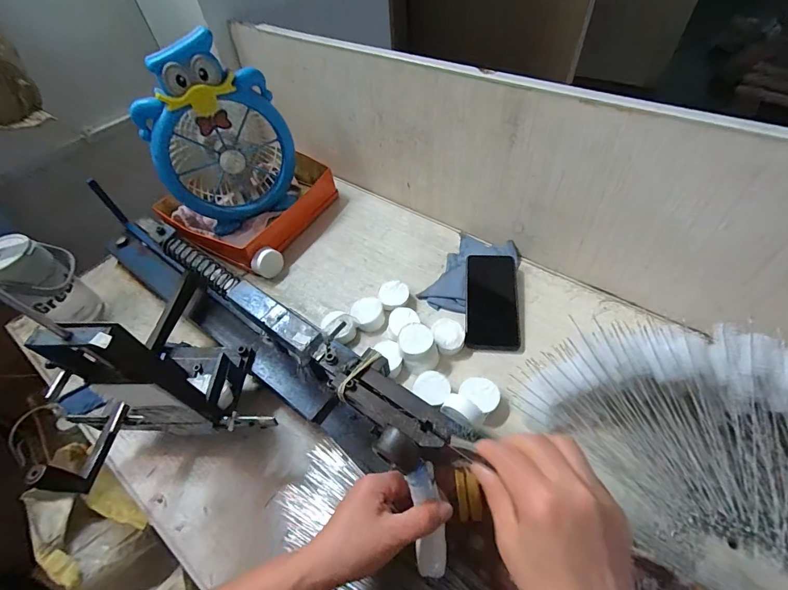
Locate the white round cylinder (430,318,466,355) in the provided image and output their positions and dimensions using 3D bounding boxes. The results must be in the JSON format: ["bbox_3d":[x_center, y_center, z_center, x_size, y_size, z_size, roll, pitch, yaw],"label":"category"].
[{"bbox_3d":[0.078,0.060,0.545,0.045,0.025,0.049,-2,53,3],"label":"white round cylinder"}]

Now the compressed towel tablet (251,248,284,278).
[{"bbox_3d":[-0.220,-0.056,0.662,0.015,0.055,0.054,36,64,26],"label":"compressed towel tablet"}]

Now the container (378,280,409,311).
[{"bbox_3d":[0.000,0.002,0.592,0.046,0.016,0.049,-2,53,3],"label":"container"}]

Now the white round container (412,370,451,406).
[{"bbox_3d":[0.051,0.123,0.499,0.047,0.026,0.045,-2,53,3],"label":"white round container"}]

